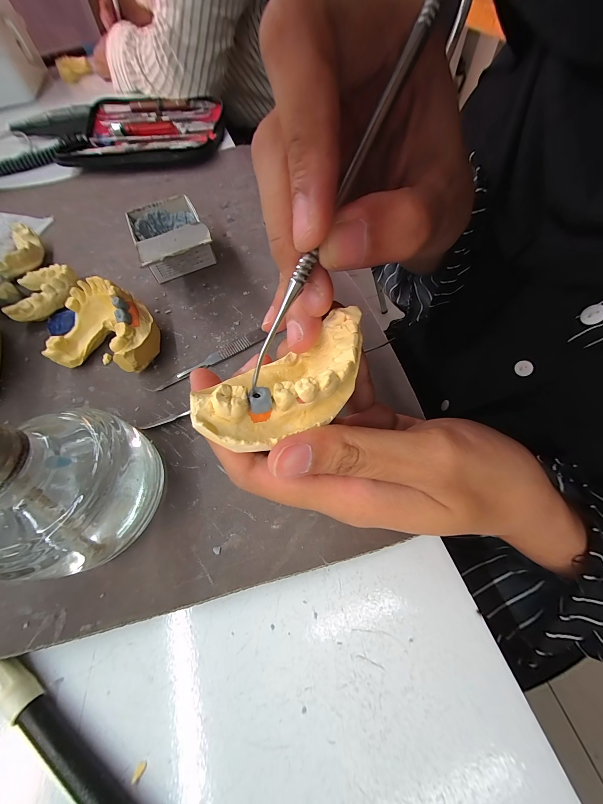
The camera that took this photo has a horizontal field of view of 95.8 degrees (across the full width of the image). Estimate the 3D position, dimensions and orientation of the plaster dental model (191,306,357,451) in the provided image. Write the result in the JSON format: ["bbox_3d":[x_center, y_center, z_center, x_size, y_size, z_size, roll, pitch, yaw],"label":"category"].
[{"bbox_3d":[-0.004,-0.006,0.093,0.061,0.020,0.029,-35,66,-11],"label":"plaster dental model"}]

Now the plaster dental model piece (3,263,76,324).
[{"bbox_3d":[-0.213,-0.093,0.225,0.048,0.016,0.054,-15,62,-3],"label":"plaster dental model piece"}]

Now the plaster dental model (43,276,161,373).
[{"bbox_3d":[-0.134,-0.051,0.190,0.073,0.038,0.058,11,64,9],"label":"plaster dental model"}]

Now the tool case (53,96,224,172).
[{"bbox_3d":[-0.216,-0.372,0.378,0.201,0.028,0.185,-7,62,2],"label":"tool case"}]

